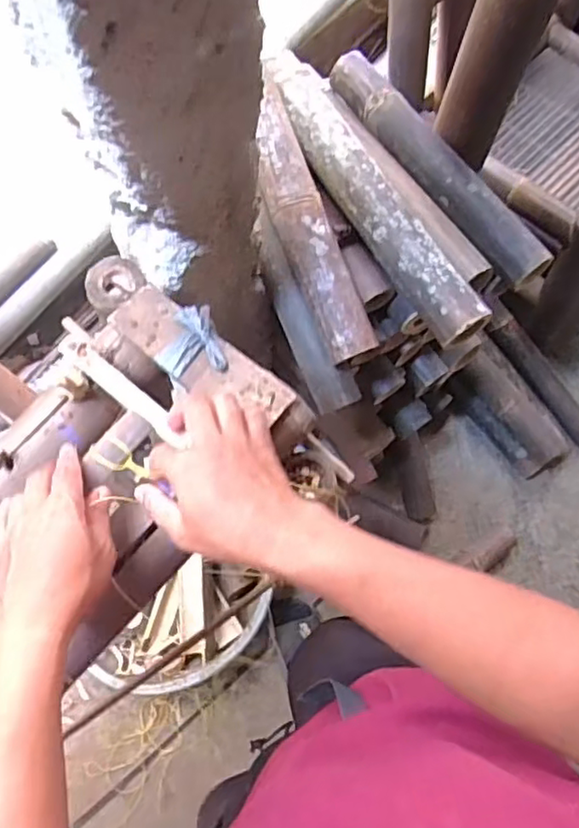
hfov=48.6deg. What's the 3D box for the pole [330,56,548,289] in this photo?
[{"bbox_3d":[0.207,-0.364,0.923,0.062,0.050,0.444,-32,76,-10],"label":"pole"}]

